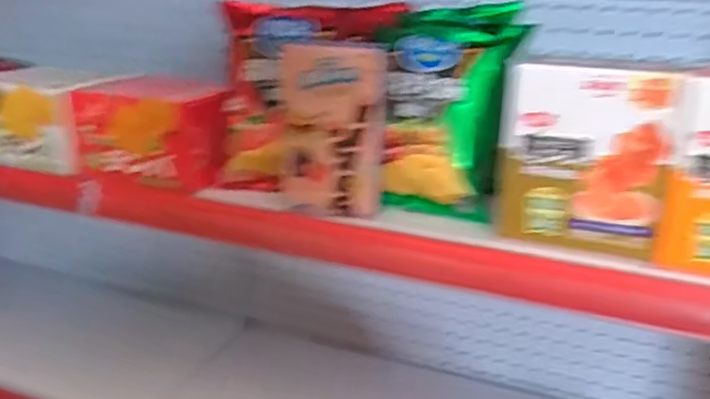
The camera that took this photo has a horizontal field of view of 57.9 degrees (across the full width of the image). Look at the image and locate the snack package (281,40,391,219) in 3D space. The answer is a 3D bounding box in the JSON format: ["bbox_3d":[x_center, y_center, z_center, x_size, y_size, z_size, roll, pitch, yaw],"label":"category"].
[{"bbox_3d":[-0.019,-0.057,0.560,0.089,0.147,0.024,3,22,6],"label":"snack package"}]

